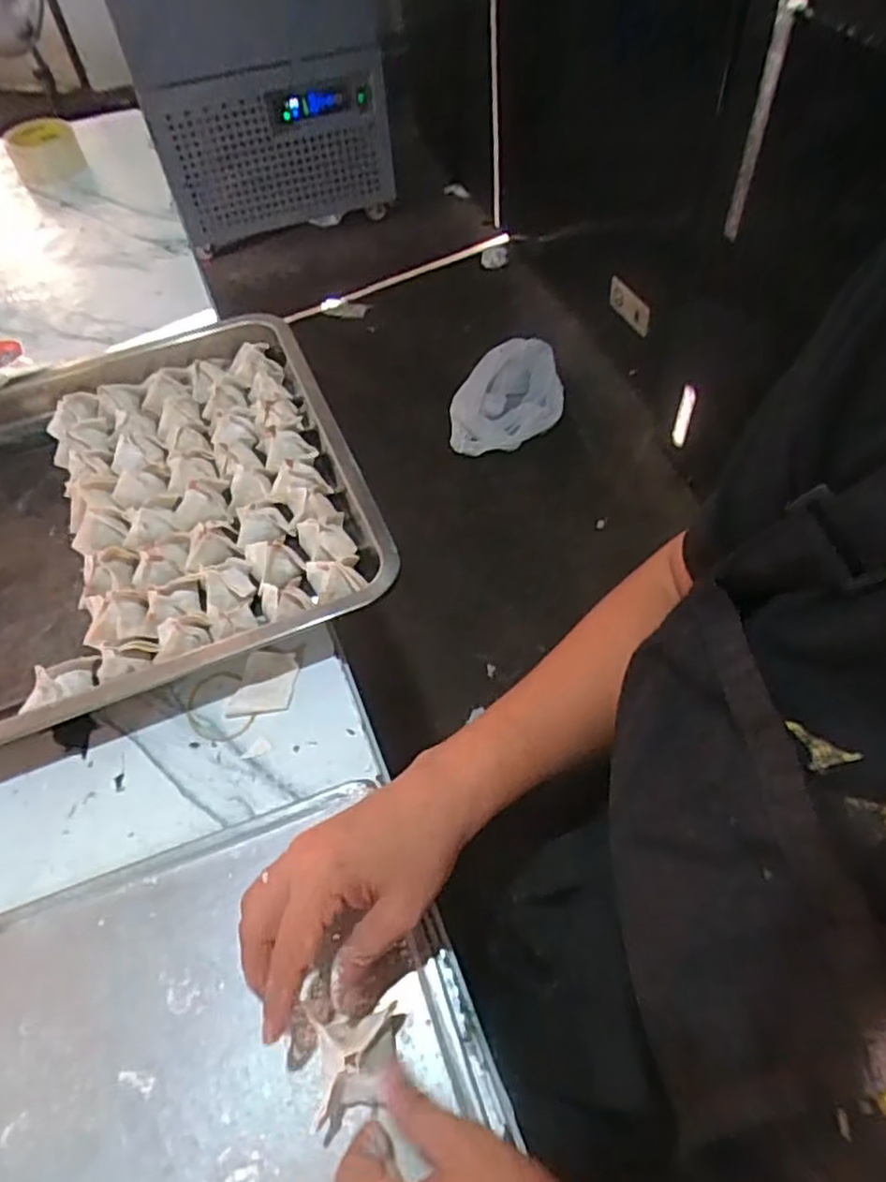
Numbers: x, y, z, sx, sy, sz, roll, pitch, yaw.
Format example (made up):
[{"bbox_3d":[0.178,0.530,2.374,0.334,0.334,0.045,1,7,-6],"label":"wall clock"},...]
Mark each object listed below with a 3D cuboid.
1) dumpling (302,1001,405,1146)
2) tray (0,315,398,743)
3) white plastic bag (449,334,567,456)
[{"bbox_3d":[-0.043,0.231,0.351,0.044,0.037,0.054,-9,54,-2],"label":"dumpling"},{"bbox_3d":[-0.375,-0.040,0.580,0.603,0.043,0.416,-20,55,-9],"label":"tray"},{"bbox_3d":[0.169,-0.445,1.650,0.294,0.125,0.190,-37,59,-22],"label":"white plastic bag"}]

